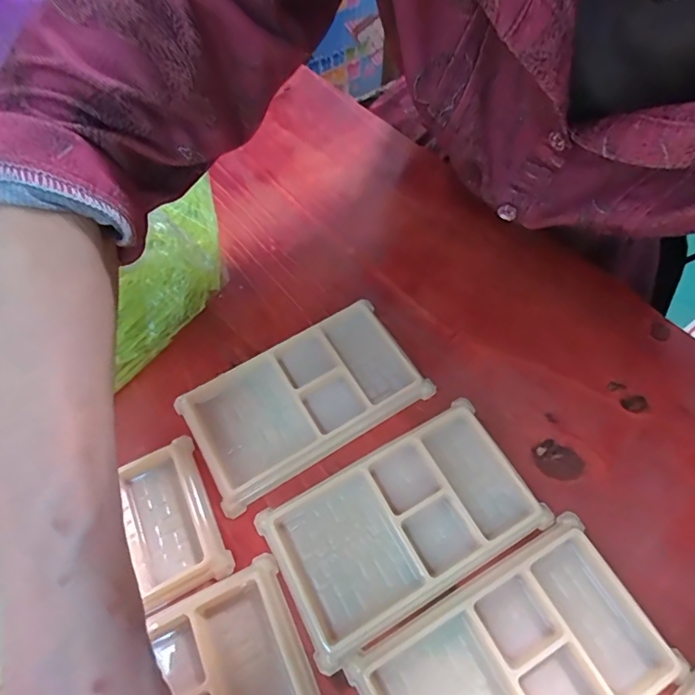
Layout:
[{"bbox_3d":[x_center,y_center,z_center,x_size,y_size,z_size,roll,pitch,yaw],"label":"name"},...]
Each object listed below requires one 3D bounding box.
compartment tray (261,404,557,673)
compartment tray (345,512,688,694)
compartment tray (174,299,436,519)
[{"bbox_3d":[0.029,0.089,0.241,0.134,0.011,0.076,-27,64,-13],"label":"compartment tray"},{"bbox_3d":[0.076,0.143,0.210,0.133,0.012,0.072,-26,64,-12],"label":"compartment tray"},{"bbox_3d":[-0.025,0.029,0.276,0.134,0.012,0.074,-28,64,-13],"label":"compartment tray"}]

